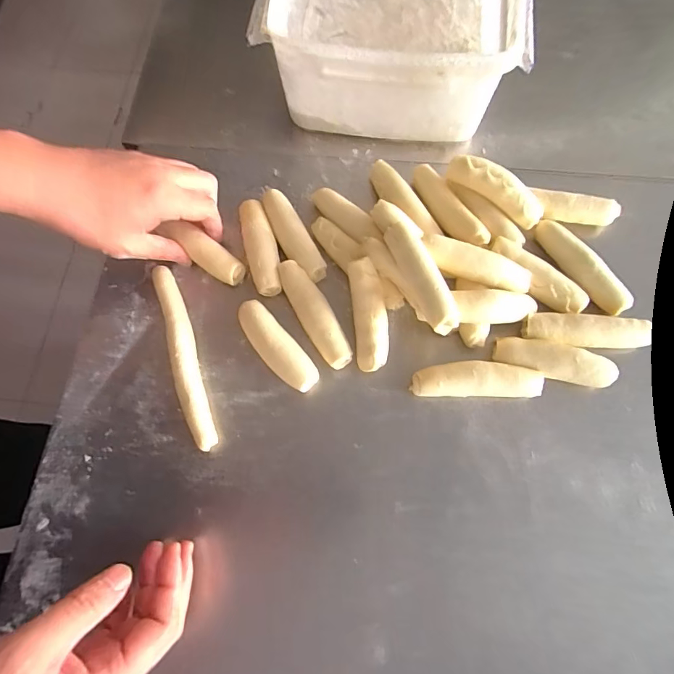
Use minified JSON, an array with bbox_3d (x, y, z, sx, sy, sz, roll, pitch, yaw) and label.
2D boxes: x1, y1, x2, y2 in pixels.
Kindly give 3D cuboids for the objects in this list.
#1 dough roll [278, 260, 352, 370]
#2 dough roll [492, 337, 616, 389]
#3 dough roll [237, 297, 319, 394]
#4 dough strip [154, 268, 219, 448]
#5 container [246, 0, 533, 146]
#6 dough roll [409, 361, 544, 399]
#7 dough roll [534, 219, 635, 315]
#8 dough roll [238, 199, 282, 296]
[{"bbox_3d":[-0.020,-0.021,0.398,0.028,0.027,0.109,-29,73,-8],"label":"dough roll"},{"bbox_3d":[0.191,0.021,0.379,0.099,0.026,0.030,15,73,6],"label":"dough roll"},{"bbox_3d":[-0.055,0.010,0.389,0.031,0.029,0.096,-41,75,-11],"label":"dough roll"},{"bbox_3d":[-0.140,0.015,0.394,0.022,0.021,0.178,-18,72,-4],"label":"dough strip"},{"bbox_3d":[0.065,-0.392,0.472,0.271,0.118,0.368,6,72,4],"label":"container"},{"bbox_3d":[0.122,0.037,0.374,0.110,0.029,0.029,1,72,2],"label":"dough roll"},{"bbox_3d":[0.230,-0.067,0.401,0.024,0.021,0.109,-37,75,-10],"label":"dough roll"},{"bbox_3d":[-0.075,-0.089,0.425,0.030,0.028,0.099,-14,72,-3],"label":"dough roll"}]

